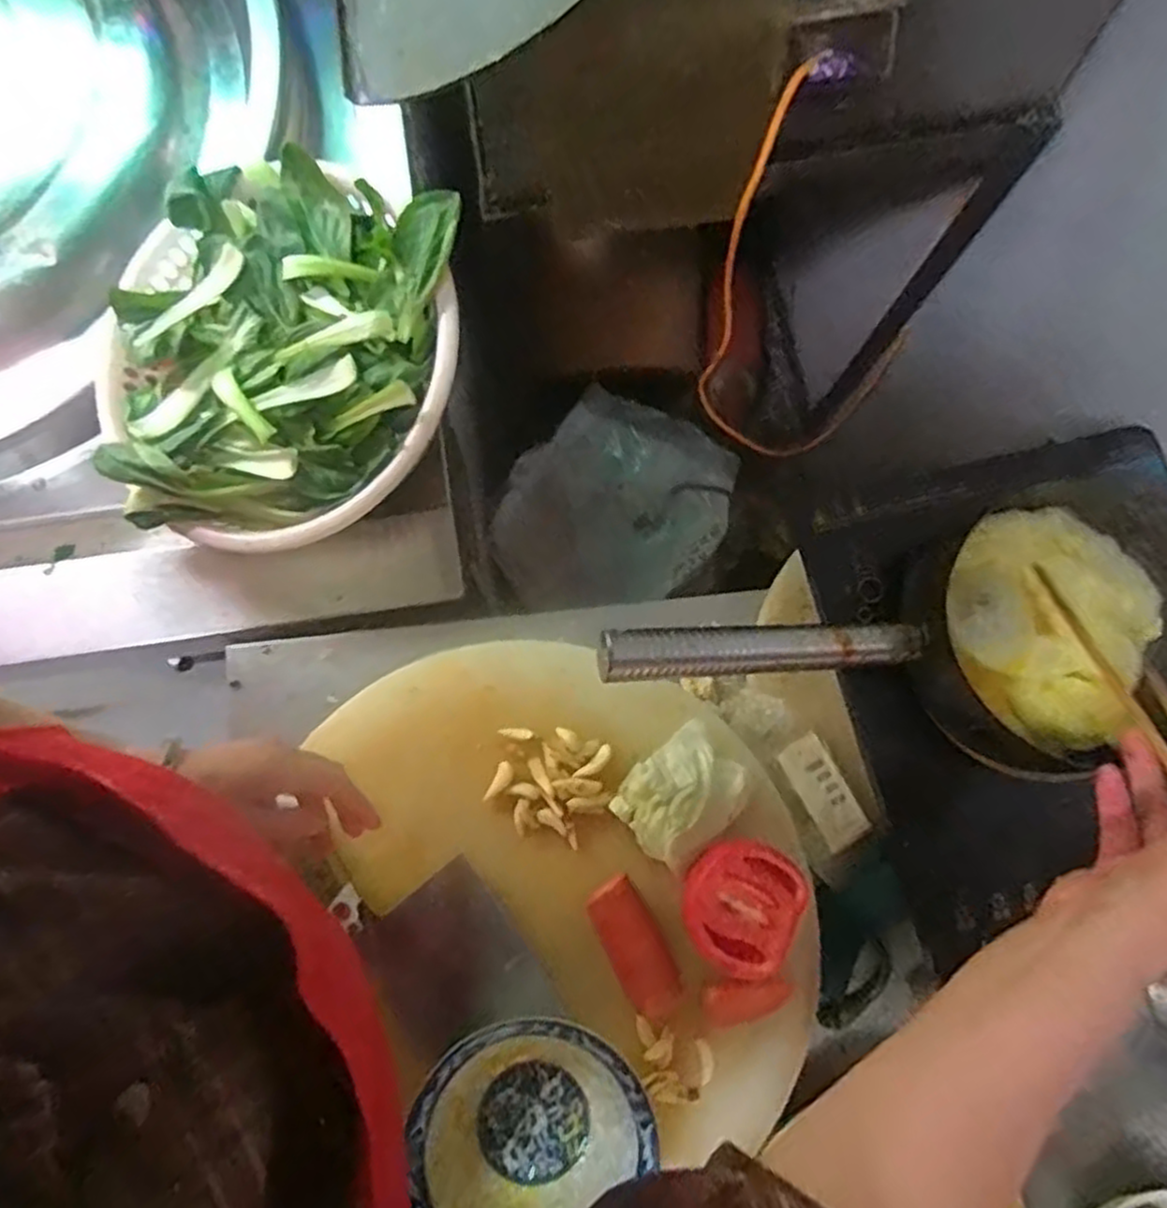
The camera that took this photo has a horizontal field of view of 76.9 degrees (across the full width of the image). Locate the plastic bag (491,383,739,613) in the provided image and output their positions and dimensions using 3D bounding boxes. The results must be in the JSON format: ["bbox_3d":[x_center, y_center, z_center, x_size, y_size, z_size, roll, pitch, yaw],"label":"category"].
[{"bbox_3d":[0.049,-0.140,1.074,0.294,0.054,0.345,22,77,-1],"label":"plastic bag"}]

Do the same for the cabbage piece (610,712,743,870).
[{"bbox_3d":[0.070,0.133,0.510,0.090,0.033,0.073,-36,81,-8],"label":"cabbage piece"}]

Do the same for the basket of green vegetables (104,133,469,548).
[{"bbox_3d":[-0.250,-0.197,0.591,0.300,0.117,0.300,0,78,-1],"label":"basket of green vegetables"}]

